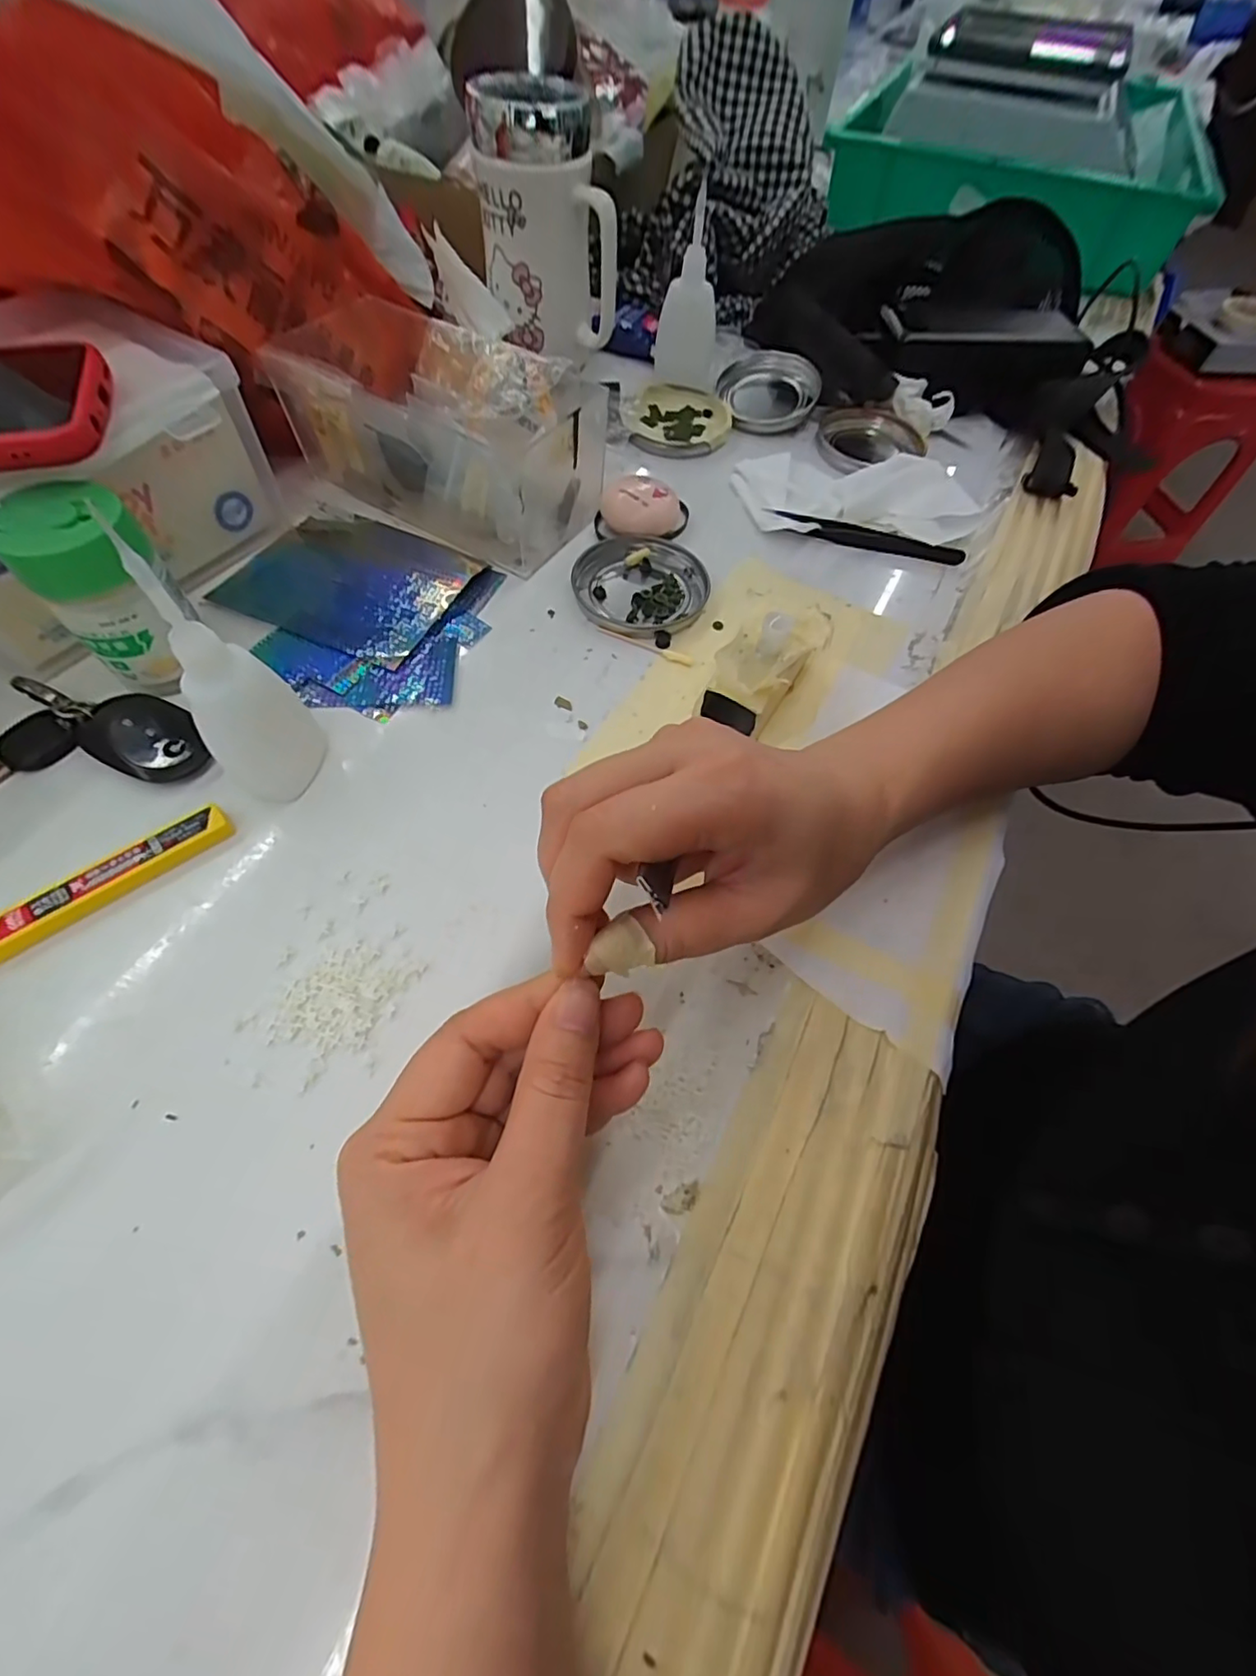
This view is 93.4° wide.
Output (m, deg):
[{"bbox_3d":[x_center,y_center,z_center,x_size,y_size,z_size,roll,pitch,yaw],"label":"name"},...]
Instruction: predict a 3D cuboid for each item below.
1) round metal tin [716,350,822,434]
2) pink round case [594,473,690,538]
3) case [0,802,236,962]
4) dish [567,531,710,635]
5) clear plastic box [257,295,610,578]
[{"bbox_3d":[0.109,-0.346,0.456,0.067,0.021,0.081,-7,62,-8],"label":"round metal tin"},{"bbox_3d":[0.010,-0.209,0.374,0.051,0.024,0.047,2,61,-3],"label":"pink round case"},{"bbox_3d":[-0.215,0.019,0.242,0.101,0.009,0.017,-38,70,-22],"label":"case"},{"bbox_3d":[0.007,-0.150,0.351,0.077,0.009,0.077,2,61,-3],"label":"dish"},{"bbox_3d":[-0.111,-0.244,0.357,0.176,0.073,0.092,29,63,11],"label":"clear plastic box"}]

